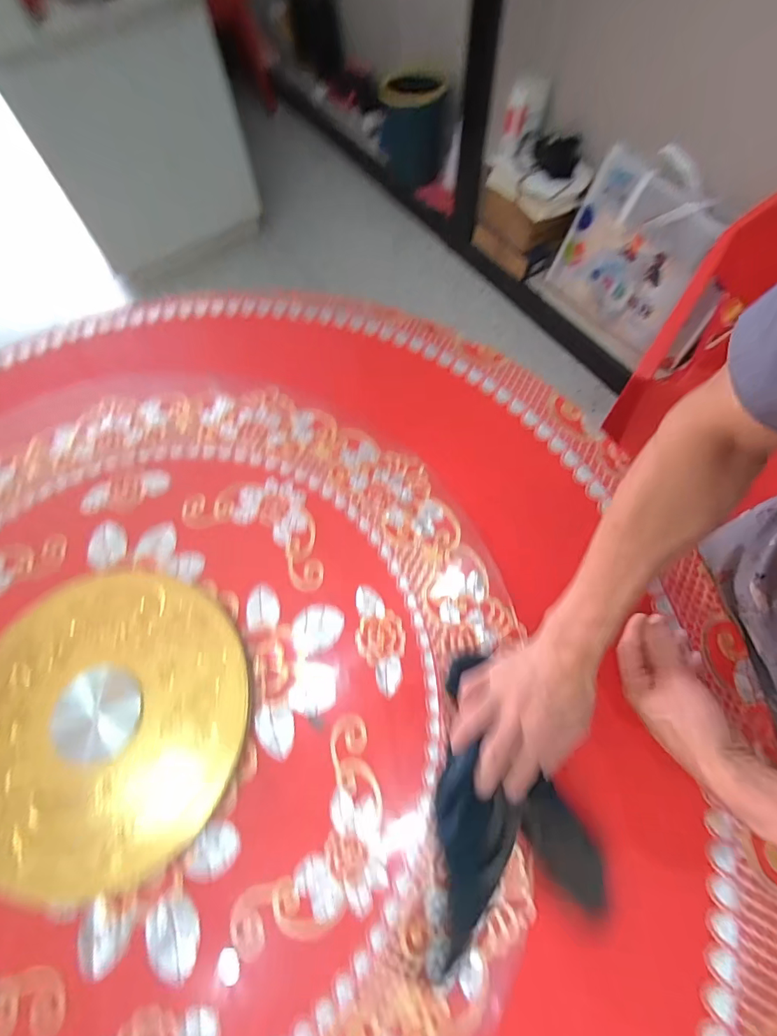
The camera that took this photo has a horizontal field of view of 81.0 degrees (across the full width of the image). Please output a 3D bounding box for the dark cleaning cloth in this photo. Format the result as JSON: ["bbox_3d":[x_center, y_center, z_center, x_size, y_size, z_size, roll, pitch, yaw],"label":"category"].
[{"bbox_3d":[0.126,0.282,0.456,0.150,0.049,0.267,3,67,3],"label":"dark cleaning cloth"}]

